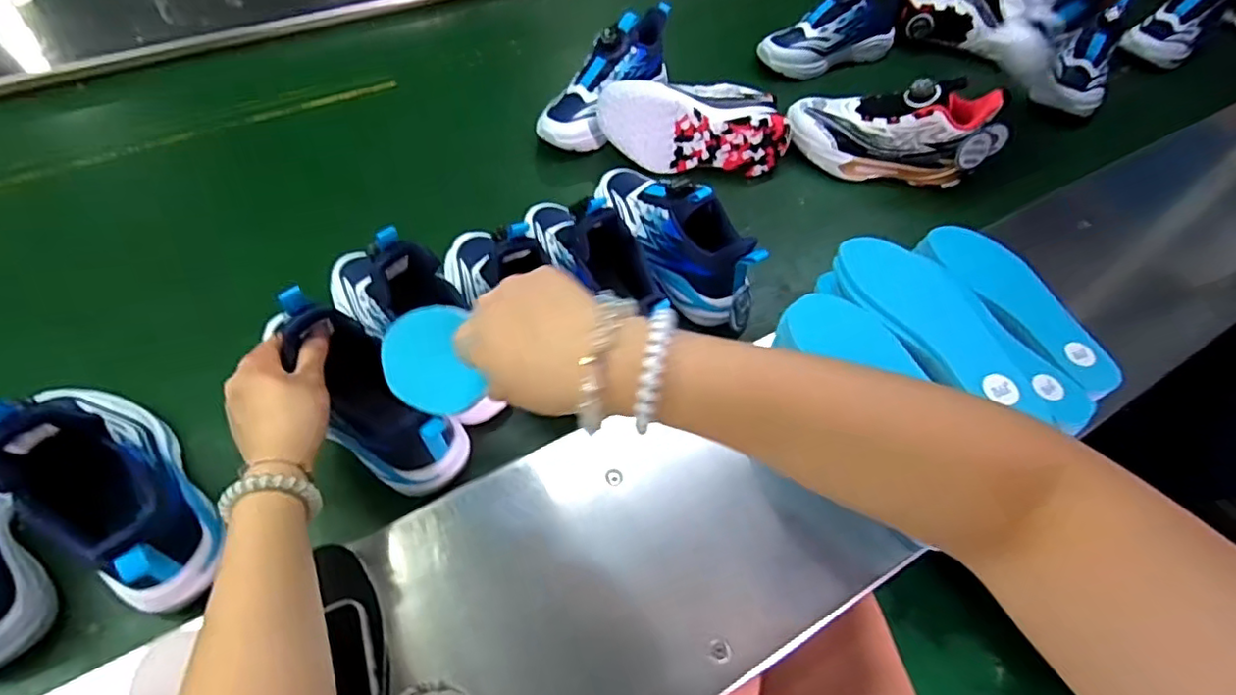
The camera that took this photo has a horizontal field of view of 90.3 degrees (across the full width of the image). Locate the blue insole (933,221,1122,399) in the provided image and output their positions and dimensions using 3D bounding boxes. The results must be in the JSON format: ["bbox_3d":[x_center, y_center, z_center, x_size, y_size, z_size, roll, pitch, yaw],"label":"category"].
[{"bbox_3d":[0.408,-0.048,0.615,0.069,0.011,0.216,-25,63,-17],"label":"blue insole"}]

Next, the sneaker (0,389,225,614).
[{"bbox_3d":[-0.399,0.086,0.460,0.223,0.139,0.079,39,64,19],"label":"sneaker"}]

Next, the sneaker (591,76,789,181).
[{"bbox_3d":[0.097,-0.286,0.784,0.239,0.091,0.098,-1,58,-4],"label":"sneaker"}]

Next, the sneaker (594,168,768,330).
[{"bbox_3d":[0.058,-0.125,0.664,0.092,0.118,0.237,-23,62,-16],"label":"sneaker"}]

